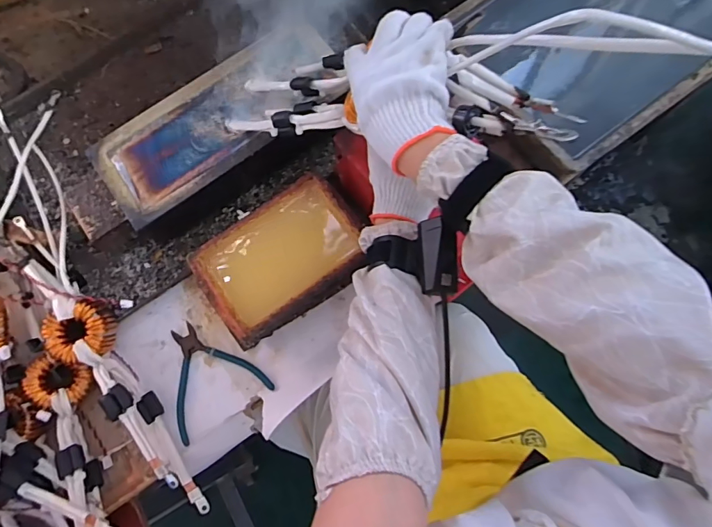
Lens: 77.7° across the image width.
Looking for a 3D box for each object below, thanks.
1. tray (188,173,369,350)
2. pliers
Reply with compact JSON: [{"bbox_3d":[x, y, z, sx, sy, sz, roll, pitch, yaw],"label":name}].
[{"bbox_3d":[-0.092,-0.005,0.575,0.203,0.070,0.136,-33,77,-7],"label":"tray"},{"bbox_3d":[-0.195,0.138,0.571,0.126,0.008,0.134,-33,77,-7],"label":"pliers"}]

